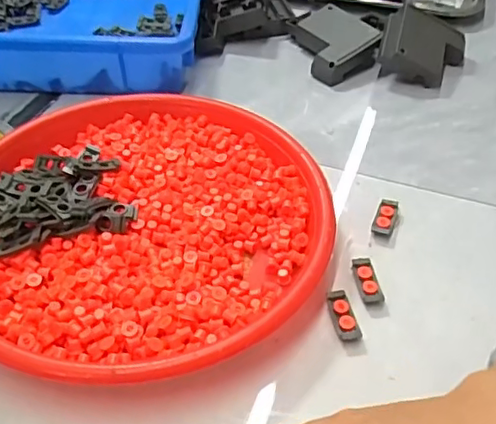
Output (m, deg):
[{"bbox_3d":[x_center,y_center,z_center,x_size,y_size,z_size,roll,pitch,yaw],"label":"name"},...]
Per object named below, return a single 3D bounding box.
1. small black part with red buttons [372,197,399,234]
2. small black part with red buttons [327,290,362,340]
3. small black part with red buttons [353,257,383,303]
[{"bbox_3d":[0.099,0.003,0.419,0.013,0.007,0.036,17,46,13],"label":"small black part with red buttons"},{"bbox_3d":[0.058,0.064,0.358,0.013,0.008,0.034,-6,46,-10],"label":"small black part with red buttons"},{"bbox_3d":[0.077,0.045,0.377,0.013,0.006,0.034,-3,45,-7],"label":"small black part with red buttons"}]

